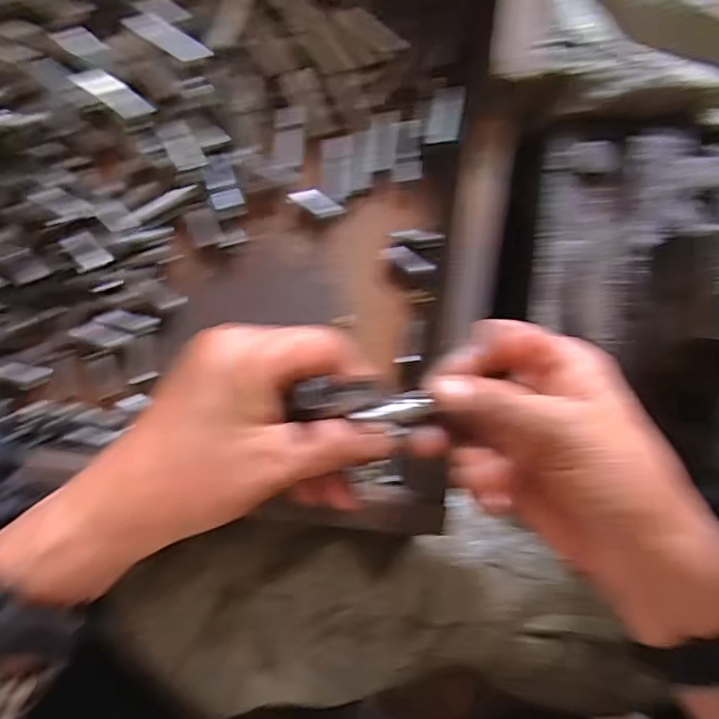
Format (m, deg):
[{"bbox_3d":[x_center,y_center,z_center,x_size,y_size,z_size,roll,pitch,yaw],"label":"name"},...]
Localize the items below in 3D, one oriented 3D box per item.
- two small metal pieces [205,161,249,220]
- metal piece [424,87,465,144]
[{"bbox_3d":[-0.076,-0.096,0.320,0.019,0.008,0.030,-18,87,-6],"label":"two small metal pieces"},{"bbox_3d":[0.051,-0.146,0.338,0.019,0.006,0.035,10,85,-4],"label":"metal piece"}]

